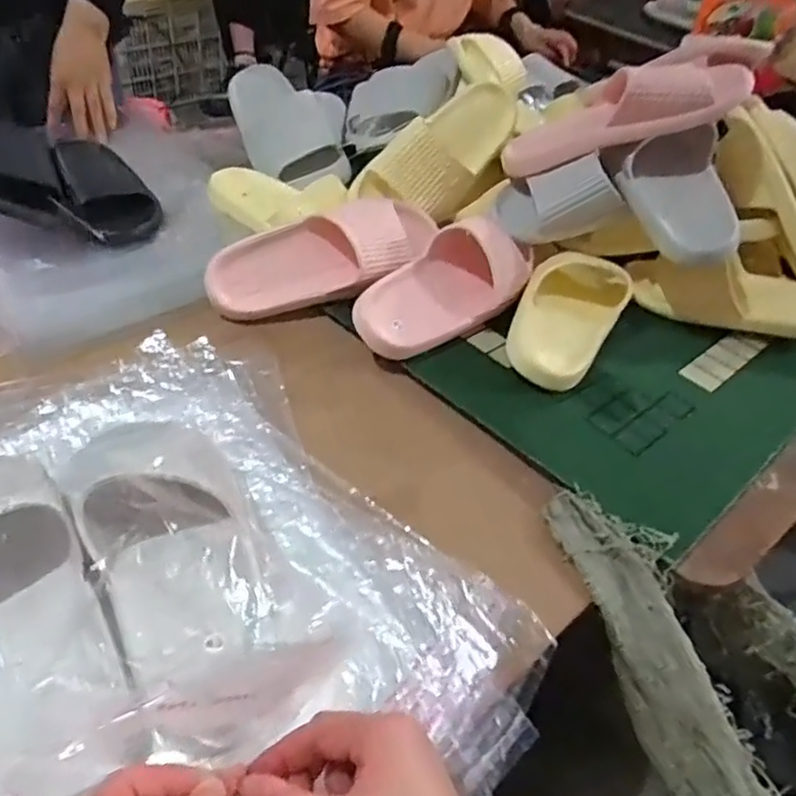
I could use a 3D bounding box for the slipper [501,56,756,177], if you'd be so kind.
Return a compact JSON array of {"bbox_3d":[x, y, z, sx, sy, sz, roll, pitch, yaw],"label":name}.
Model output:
[{"bbox_3d":[0.246,-0.327,0.761,0.260,0.078,0.109,-12,37,26],"label":"slipper"}]

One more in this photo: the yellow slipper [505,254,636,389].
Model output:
[{"bbox_3d":[0.181,-0.093,0.738,0.105,0.060,0.204,24,46,17],"label":"yellow slipper"}]

